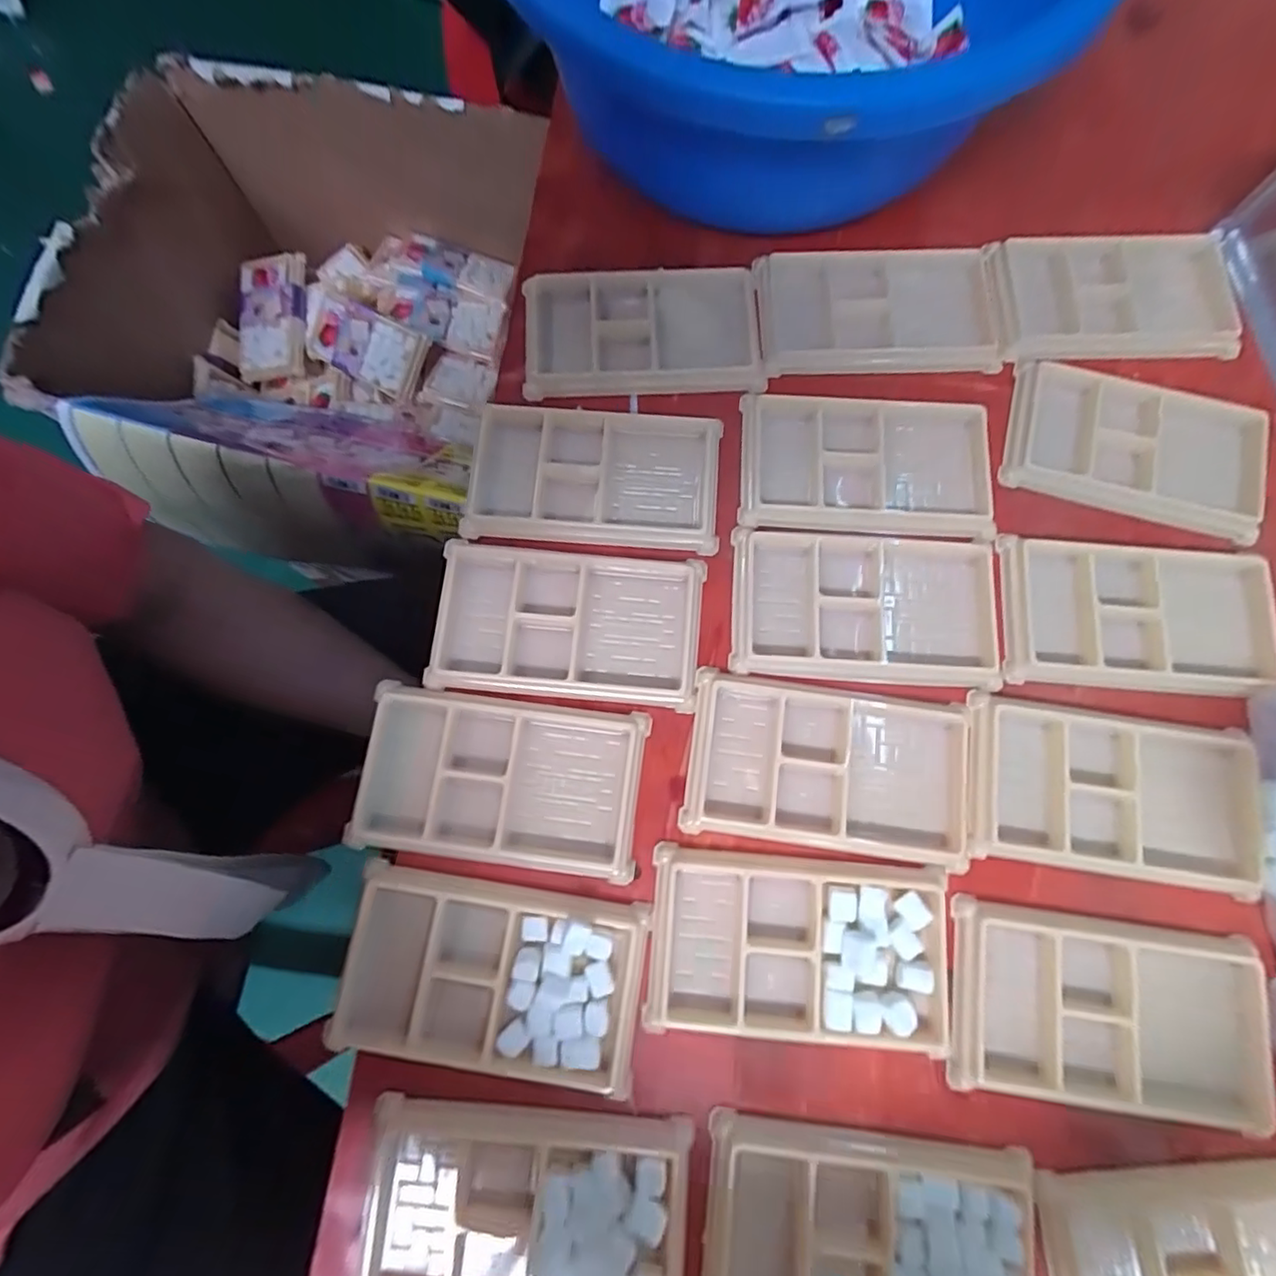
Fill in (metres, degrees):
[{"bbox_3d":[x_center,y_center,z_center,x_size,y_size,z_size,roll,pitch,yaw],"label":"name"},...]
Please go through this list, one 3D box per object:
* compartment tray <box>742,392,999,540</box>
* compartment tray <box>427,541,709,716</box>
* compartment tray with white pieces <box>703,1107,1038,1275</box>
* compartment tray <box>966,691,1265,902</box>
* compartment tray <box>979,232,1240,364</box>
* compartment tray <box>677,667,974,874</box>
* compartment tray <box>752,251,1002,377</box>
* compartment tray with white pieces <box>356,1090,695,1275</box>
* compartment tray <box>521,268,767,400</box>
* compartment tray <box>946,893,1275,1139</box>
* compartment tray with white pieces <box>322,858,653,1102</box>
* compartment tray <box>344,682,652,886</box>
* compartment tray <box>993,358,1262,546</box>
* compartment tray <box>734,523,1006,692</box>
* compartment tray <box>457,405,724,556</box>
[{"bbox_3d":[0.129,-0.095,0.338,0.140,0.011,0.077,3,76,1],"label":"compartment tray"},{"bbox_3d":[-0.037,-0.008,0.320,0.136,0.014,0.078,5,76,2],"label":"compartment tray"},{"bbox_3d":[0.095,0.253,0.252,0.132,0.012,0.078,6,76,2],"label":"compartment tray with white pieces"},{"bbox_3d":[0.232,0.075,0.297,0.135,0.010,0.077,9,76,3],"label":"compartment tray"},{"bbox_3d":[0.277,-0.204,0.362,0.143,0.015,0.081,-3,76,0],"label":"compartment tray"},{"bbox_3d":[0.094,0.064,0.301,0.136,0.014,0.078,8,76,2],"label":"compartment tray"},{"bbox_3d":[0.137,-0.191,0.355,0.130,0.015,0.074,-1,76,0],"label":"compartment tray"},{"bbox_3d":[-0.047,0.244,0.253,0.133,0.016,0.078,4,76,1],"label":"compartment tray with white pieces"},{"bbox_3d":[0.002,-0.179,0.356,0.135,0.012,0.075,-2,76,0],"label":"compartment tray"},{"bbox_3d":[0.209,0.168,0.272,0.130,0.010,0.078,9,76,2],"label":"compartment tray"},{"bbox_3d":[-0.067,0.153,0.274,0.134,0.017,0.076,9,76,2],"label":"compartment tray with white pieces"},{"bbox_3d":[-0.067,0.070,0.299,0.134,0.011,0.078,6,76,2],"label":"compartment tray"},{"bbox_3d":[0.275,-0.106,0.337,0.130,0.011,0.076,16,77,4],"label":"compartment tray"},{"bbox_3d":[0.120,-0.016,0.322,0.138,0.015,0.079,4,76,1],"label":"compartment tray"},{"bbox_3d":[-0.023,-0.089,0.337,0.134,0.011,0.077,5,76,2],"label":"compartment tray"}]

